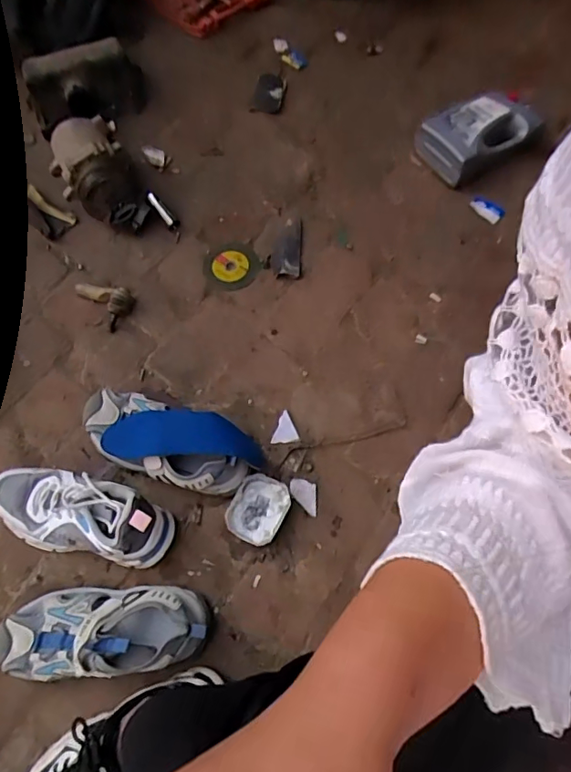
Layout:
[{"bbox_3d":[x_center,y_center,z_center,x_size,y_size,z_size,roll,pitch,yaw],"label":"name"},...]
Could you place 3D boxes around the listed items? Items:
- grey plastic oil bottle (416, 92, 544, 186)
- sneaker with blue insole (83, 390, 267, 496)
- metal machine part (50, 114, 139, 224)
[{"bbox_3d":[0.357,-0.470,0.981,0.219,0.093,0.102,-27,66,-11],"label":"grey plastic oil bottle"},{"bbox_3d":[-0.168,0.081,0.749,0.267,0.094,0.108,18,66,10],"label":"sneaker with blue insole"},{"bbox_3d":[-0.346,-0.391,0.939,0.132,0.132,0.182,-24,68,-10],"label":"metal machine part"}]

